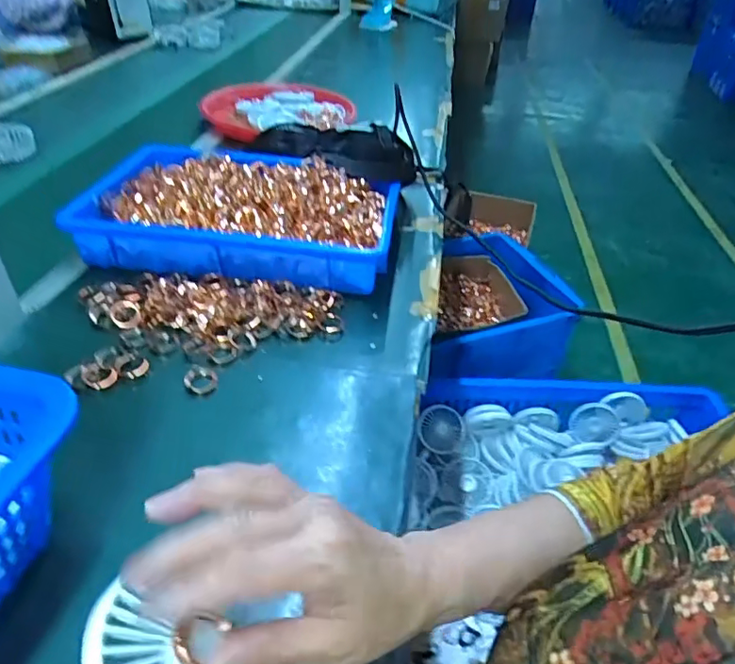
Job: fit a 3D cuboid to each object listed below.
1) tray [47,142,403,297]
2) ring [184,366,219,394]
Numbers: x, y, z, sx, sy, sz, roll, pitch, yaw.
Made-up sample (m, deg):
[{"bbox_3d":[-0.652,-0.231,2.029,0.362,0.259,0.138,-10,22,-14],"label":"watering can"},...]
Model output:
[{"bbox_3d":[-0.152,-0.146,0.685,0.359,0.067,0.222,6,40,1],"label":"tray"},{"bbox_3d":[-0.151,0.042,0.500,0.028,0.008,0.031,-10,42,-16],"label":"ring"}]

